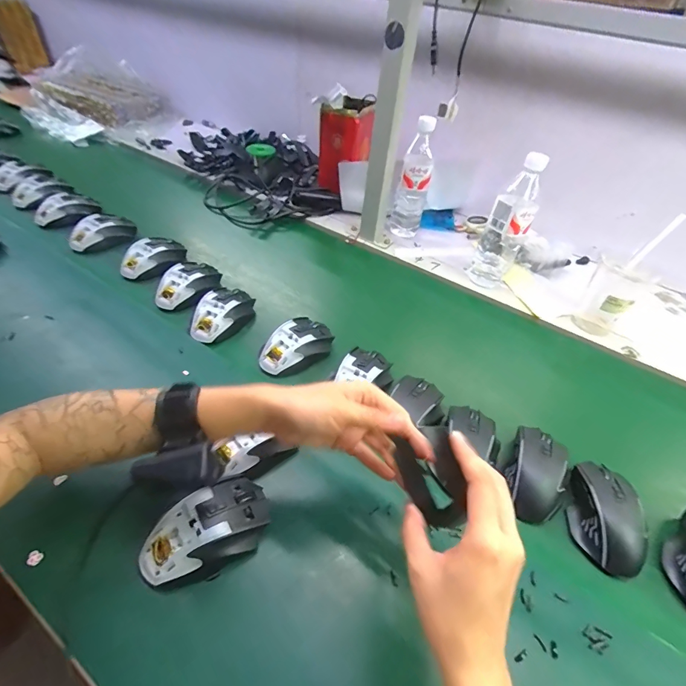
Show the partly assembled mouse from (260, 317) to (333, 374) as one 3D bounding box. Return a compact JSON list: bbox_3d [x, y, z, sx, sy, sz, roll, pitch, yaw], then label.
[{"bbox_3d":[-0.068,0.003,0.560,0.116,0.038,0.072,-31,56,-32],"label":"partly assembled mouse"}]

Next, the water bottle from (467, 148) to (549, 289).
[{"bbox_3d":[0.280,-0.205,0.681,0.060,0.219,0.073,-9,47,-15],"label":"water bottle"}]

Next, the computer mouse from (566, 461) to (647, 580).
[{"bbox_3d":[0.284,0.182,0.417,0.064,0.034,0.109,18,46,11],"label":"computer mouse"}]

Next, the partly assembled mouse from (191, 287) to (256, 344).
[{"bbox_3d":[-0.179,-0.041,0.596,0.067,0.050,0.110,19,46,12],"label":"partly assembled mouse"}]

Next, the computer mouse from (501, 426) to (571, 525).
[{"bbox_3d":[0.225,0.146,0.446,0.067,0.034,0.113,25,48,18],"label":"computer mouse"}]

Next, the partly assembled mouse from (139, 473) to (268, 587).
[{"bbox_3d":[-0.125,0.176,0.363,0.113,0.044,0.065,-25,53,-28],"label":"partly assembled mouse"}]

